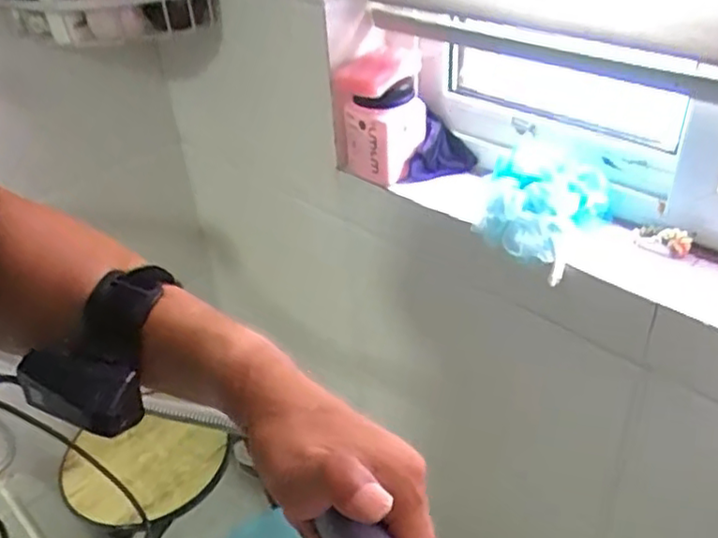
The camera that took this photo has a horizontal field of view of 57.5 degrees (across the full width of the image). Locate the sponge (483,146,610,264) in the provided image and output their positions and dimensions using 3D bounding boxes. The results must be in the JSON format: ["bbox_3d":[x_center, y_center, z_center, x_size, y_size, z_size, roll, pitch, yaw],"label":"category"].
[{"bbox_3d":[0.190,-0.070,0.679,0.118,0.107,0.082,11,39,21],"label":"sponge"}]

